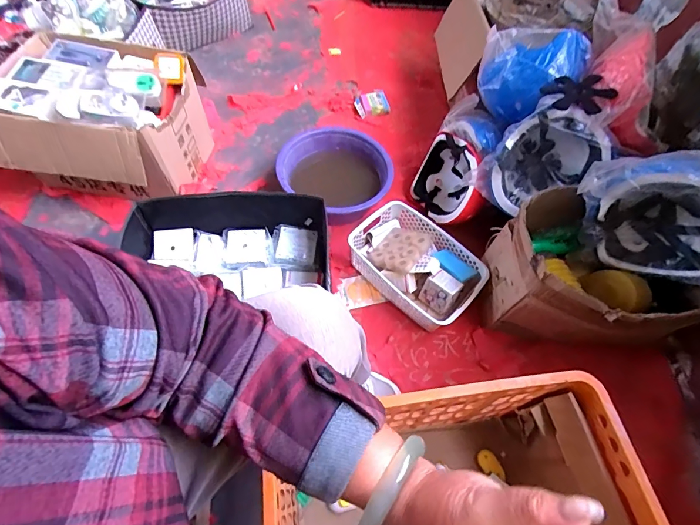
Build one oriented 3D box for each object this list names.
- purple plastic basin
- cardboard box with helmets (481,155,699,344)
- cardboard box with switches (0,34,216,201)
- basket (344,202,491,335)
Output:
[{"bbox_3d":[-0.034,-0.224,1.009,0.280,0.100,0.295,1,59,-2],"label":"purple plastic basin"},{"bbox_3d":[0.485,-0.012,0.705,0.350,0.369,0.265,-3,59,-4],"label":"cardboard box with helmets"},{"bbox_3d":[-0.613,-0.353,0.967,0.412,0.275,0.341,7,59,2],"label":"cardboard box with switches"},{"bbox_3d":[0.156,0.007,0.898,0.205,0.095,0.302,-36,67,-21],"label":"basket"}]

